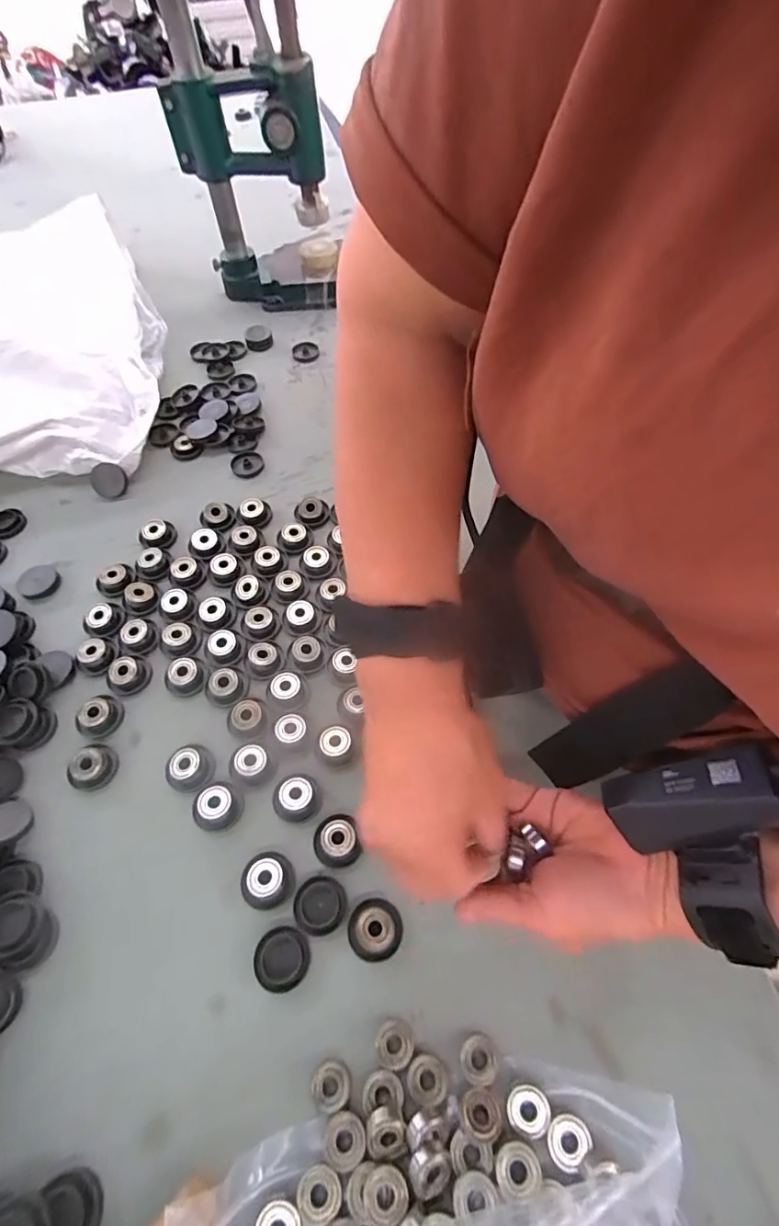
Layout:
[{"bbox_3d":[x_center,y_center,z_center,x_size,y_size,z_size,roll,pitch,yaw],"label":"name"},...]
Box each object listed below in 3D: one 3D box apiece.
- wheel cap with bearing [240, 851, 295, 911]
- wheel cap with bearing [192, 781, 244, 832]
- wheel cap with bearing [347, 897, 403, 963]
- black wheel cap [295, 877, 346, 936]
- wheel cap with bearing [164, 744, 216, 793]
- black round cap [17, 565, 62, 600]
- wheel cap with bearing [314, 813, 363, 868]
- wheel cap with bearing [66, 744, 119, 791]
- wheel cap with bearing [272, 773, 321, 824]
[{"bbox_3d":[-0.077,0.164,0.320,0.033,0.012,0.032,-1,59,1],"label":"wheel cap with bearing"},{"bbox_3d":[-0.116,0.127,0.344,0.031,0.010,0.031,-1,59,1],"label":"wheel cap with bearing"},{"bbox_3d":[-0.009,0.185,0.303,0.031,0.010,0.031,-1,59,1],"label":"wheel cap with bearing"},{"bbox_3d":[-0.042,0.176,0.312,0.031,0.007,0.030,-1,59,1],"label":"black wheel cap"},{"bbox_3d":[-0.140,0.106,0.357,0.035,0.011,0.031,29,64,18],"label":"wheel cap with bearing"},{"bbox_3d":[-0.303,-0.027,0.447,0.035,0.009,0.032,-1,59,1],"label":"black round cap"},{"bbox_3d":[-0.034,0.145,0.331,0.028,0.011,0.032,-15,59,-7],"label":"wheel cap with bearing"},{"bbox_3d":[-0.206,0.107,0.359,0.026,0.012,0.031,19,61,13],"label":"wheel cap with bearing"},{"bbox_3d":[-0.063,0.122,0.346,0.031,0.013,0.031,-1,59,1],"label":"wheel cap with bearing"}]

